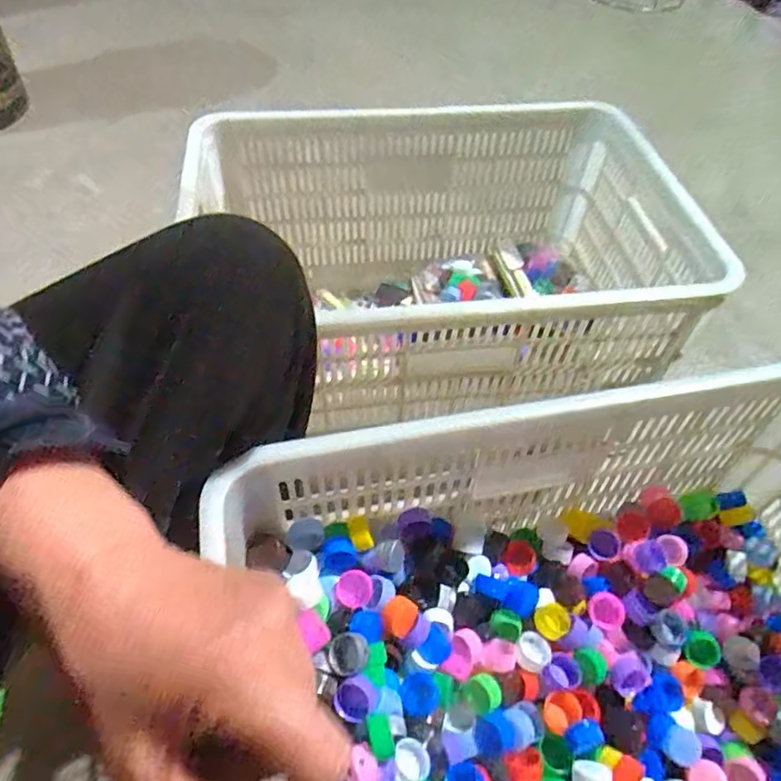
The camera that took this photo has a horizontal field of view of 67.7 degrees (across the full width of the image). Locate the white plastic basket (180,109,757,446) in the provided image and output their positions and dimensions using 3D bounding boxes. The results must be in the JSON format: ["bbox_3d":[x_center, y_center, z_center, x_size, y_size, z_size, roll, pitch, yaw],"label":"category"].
[{"bbox_3d":[0.059,-0.164,0.800,0.587,0.252,0.413,-5,52,-7],"label":"white plastic basket"}]

